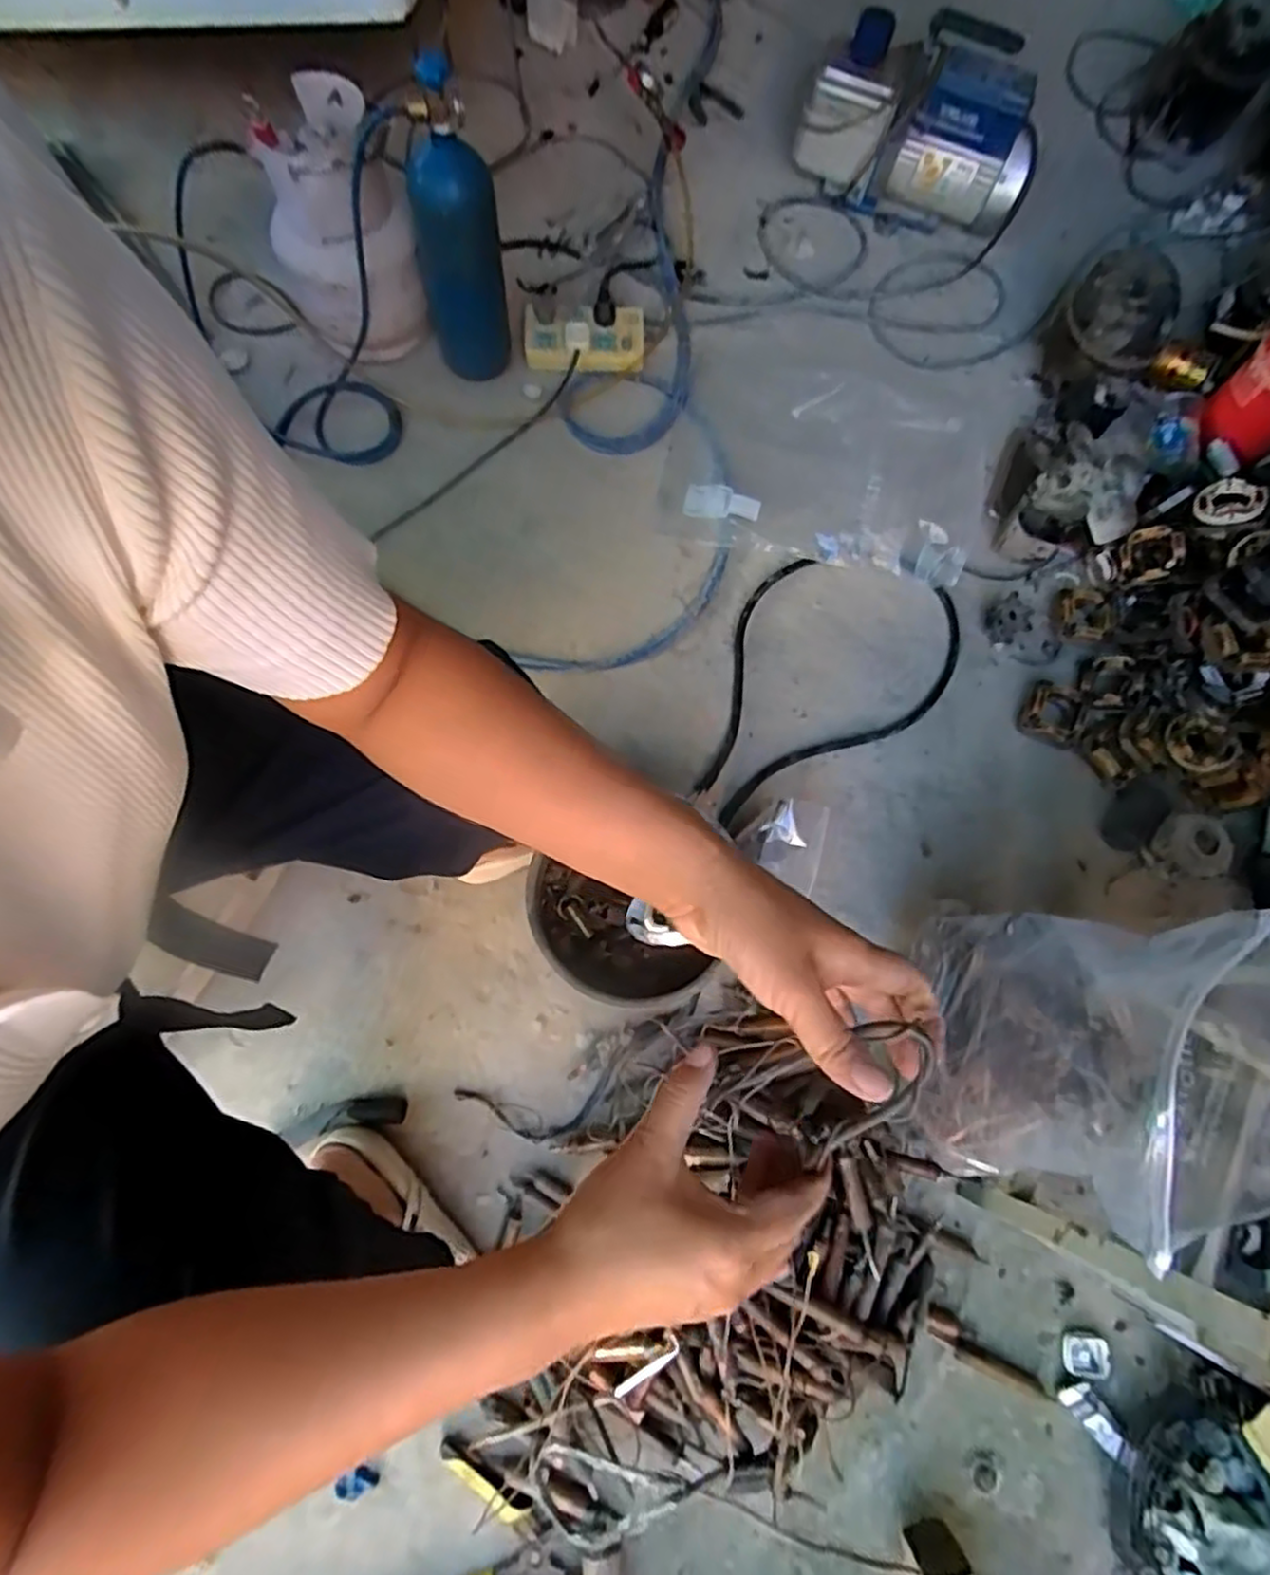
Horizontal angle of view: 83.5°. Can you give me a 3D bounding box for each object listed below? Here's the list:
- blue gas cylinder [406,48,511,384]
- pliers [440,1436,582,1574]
[{"bbox_3d":[-0.232,-0.708,0.930,0.107,0.343,0.092,-7,74,-4],"label":"blue gas cylinder"},{"bbox_3d":[-0.144,0.753,0.687,0.167,0.022,0.140,26,75,5],"label":"pliers"}]

